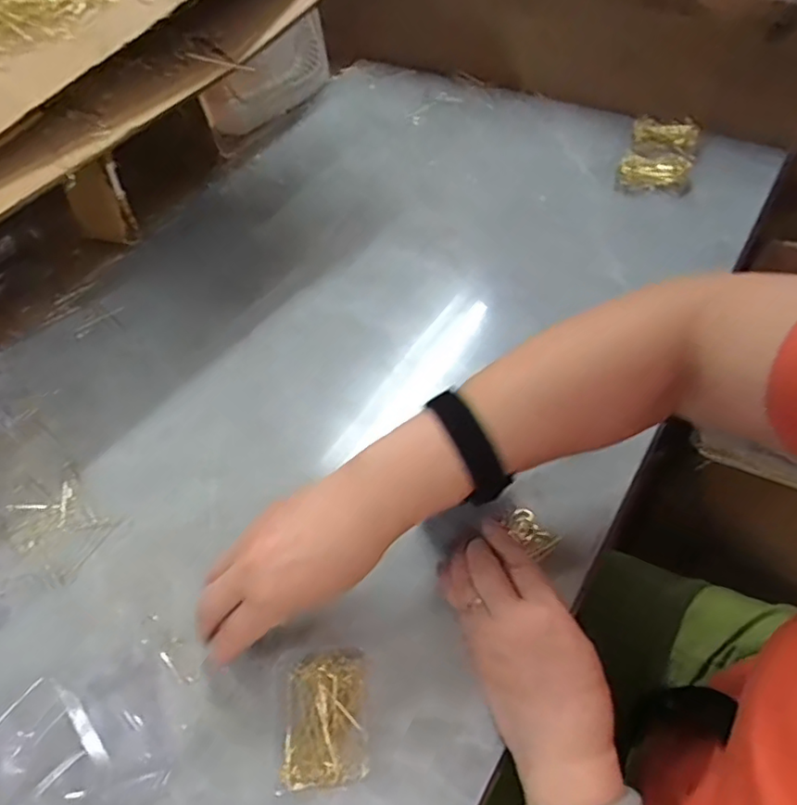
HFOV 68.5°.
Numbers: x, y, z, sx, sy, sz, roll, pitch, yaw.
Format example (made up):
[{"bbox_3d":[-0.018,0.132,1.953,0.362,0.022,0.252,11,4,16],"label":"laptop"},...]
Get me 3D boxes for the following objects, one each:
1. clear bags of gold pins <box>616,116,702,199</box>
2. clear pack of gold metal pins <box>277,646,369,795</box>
[{"bbox_3d":[0.295,-0.282,0.661,0.074,0.033,0.106,17,56,16],"label":"clear bags of gold pins"},{"bbox_3d":[-0.046,0.196,0.366,0.053,0.013,0.076,-4,53,1],"label":"clear pack of gold metal pins"}]

